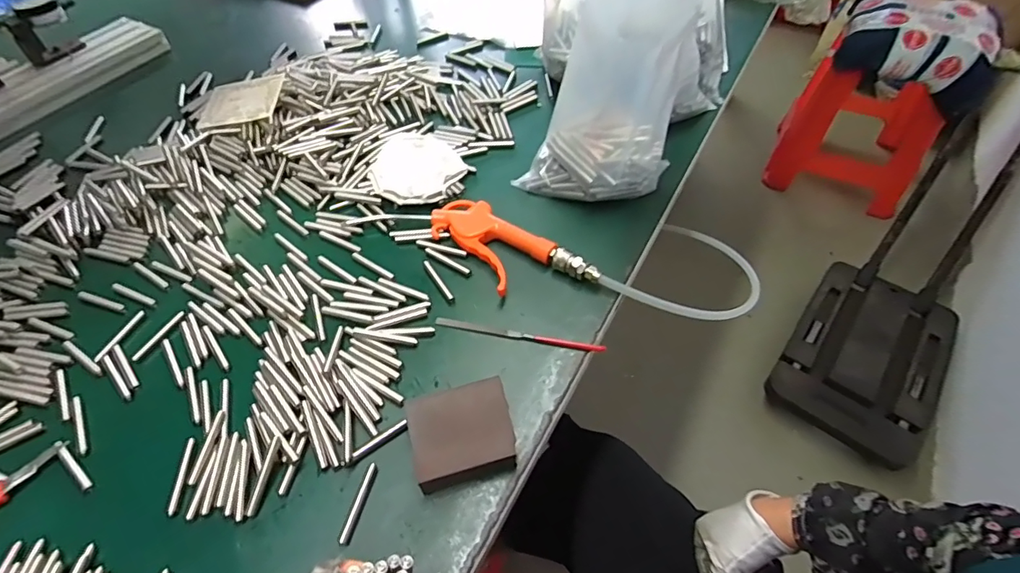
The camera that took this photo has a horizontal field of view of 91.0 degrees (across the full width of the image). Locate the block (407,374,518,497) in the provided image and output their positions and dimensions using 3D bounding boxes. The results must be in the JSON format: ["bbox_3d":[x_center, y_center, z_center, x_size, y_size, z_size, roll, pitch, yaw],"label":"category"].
[{"bbox_3d":[-0.037,0.116,0.394,0.078,0.023,0.069,-14,54,-7],"label":"block"}]

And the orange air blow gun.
[{"bbox_3d":[-0.038,-0.048,0.520,0.256,0.019,0.086,30,60,23],"label":"orange air blow gun"}]

